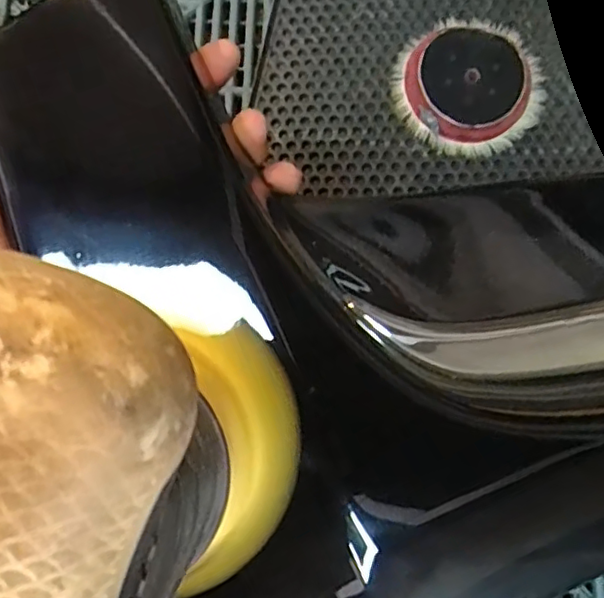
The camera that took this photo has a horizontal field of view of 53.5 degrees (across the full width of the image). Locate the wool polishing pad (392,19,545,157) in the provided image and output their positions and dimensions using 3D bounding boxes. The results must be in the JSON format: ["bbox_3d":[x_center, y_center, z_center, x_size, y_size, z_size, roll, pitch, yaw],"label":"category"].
[{"bbox_3d":[0.122,-0.156,0.435,0.102,0.024,0.100,-41,82,-9],"label":"wool polishing pad"}]

